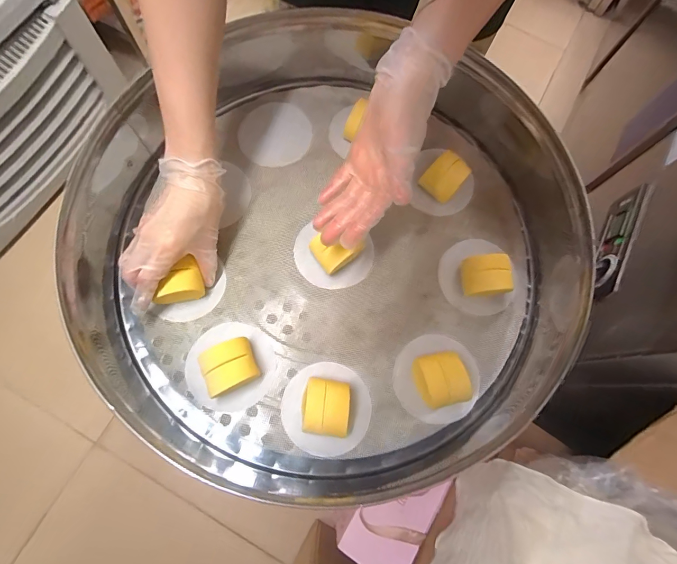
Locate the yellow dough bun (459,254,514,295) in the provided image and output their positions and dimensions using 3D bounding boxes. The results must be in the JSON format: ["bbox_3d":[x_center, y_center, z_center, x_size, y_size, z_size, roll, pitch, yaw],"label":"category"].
[{"bbox_3d":[0.172,-0.007,0.440,0.052,0.031,0.051,-3,74,-3],"label":"yellow dough bun"}]

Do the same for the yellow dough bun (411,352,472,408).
[{"bbox_3d":[0.111,0.103,0.395,0.050,0.032,0.055,-14,76,-6],"label":"yellow dough bun"}]

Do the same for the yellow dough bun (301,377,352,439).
[{"bbox_3d":[-0.014,0.130,0.388,0.051,0.038,0.054,8,75,0],"label":"yellow dough bun"}]

